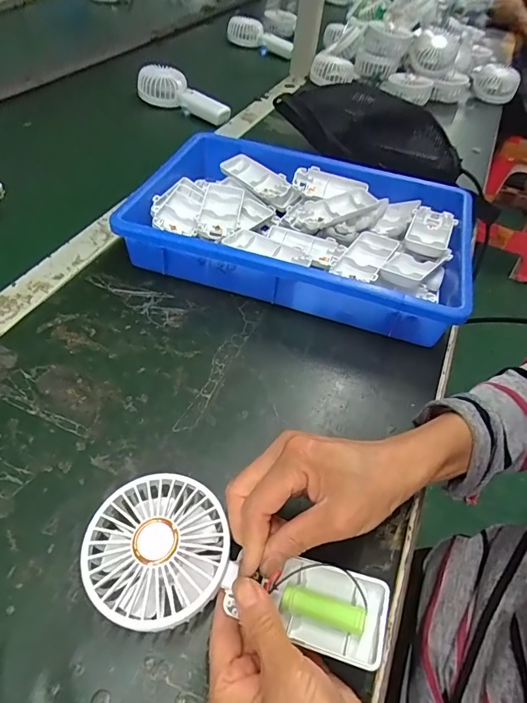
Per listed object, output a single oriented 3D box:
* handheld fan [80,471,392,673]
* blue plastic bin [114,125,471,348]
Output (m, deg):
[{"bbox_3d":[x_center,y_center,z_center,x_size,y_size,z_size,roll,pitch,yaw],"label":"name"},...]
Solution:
[{"bbox_3d":[-0.019,0.133,0.262,0.177,0.027,0.081,17,49,7],"label":"handheld fan"},{"bbox_3d":[0.044,-0.149,0.514,0.367,0.068,0.252,18,50,7],"label":"blue plastic bin"}]

